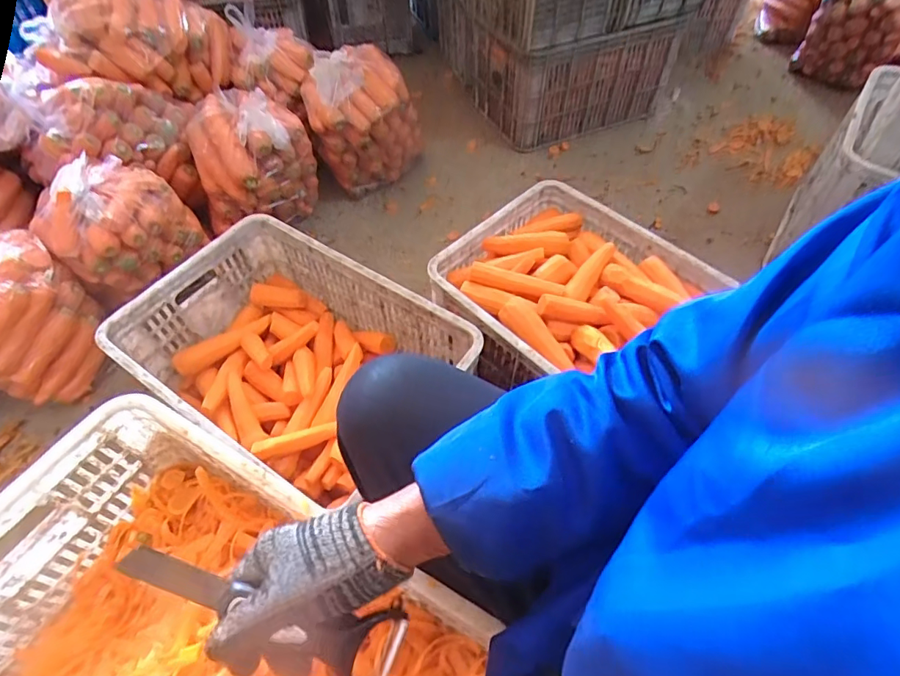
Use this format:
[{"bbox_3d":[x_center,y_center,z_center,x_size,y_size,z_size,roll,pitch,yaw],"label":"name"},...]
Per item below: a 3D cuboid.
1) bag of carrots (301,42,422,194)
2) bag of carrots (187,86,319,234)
[{"bbox_3d":[-0.221,-0.563,1.305,0.270,0.284,0.212,-35,61,-22],"label":"bag of carrots"},{"bbox_3d":[-0.460,-0.405,1.176,0.209,0.256,0.256,21,57,15],"label":"bag of carrots"}]

